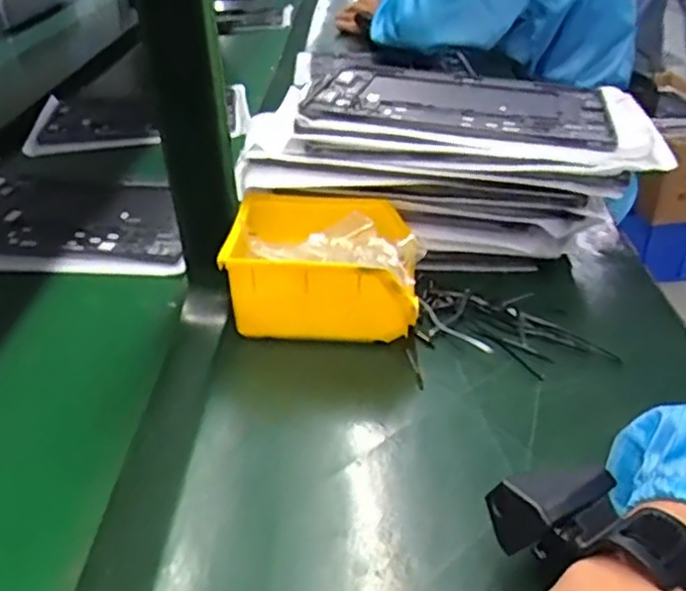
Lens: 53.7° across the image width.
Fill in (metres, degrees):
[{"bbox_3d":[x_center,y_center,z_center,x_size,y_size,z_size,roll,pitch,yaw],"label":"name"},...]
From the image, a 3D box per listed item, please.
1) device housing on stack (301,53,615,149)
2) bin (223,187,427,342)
[{"bbox_3d":[0.097,-0.189,0.635,0.286,0.016,0.203,10,35,12],"label":"device housing on stack"},{"bbox_3d":[-0.013,-0.020,0.522,0.141,0.079,0.111,1,36,2],"label":"bin"}]

